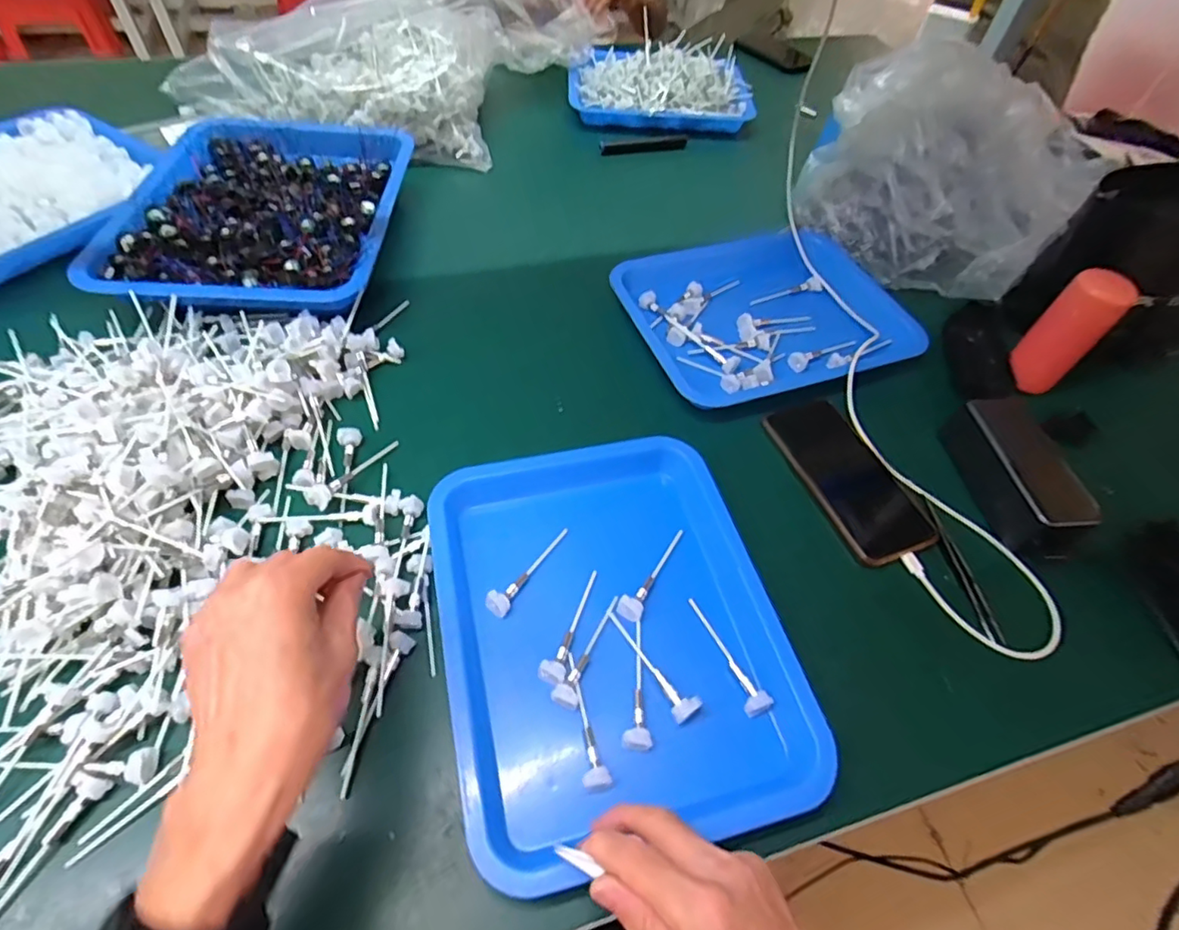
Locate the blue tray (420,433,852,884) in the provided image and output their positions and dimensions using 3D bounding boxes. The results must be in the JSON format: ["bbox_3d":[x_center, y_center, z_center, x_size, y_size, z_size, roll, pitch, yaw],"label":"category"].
[{"bbox_3d":[0.013,0.103,0.410,0.220,0.028,0.280,-9,56,-12],"label":"blue tray"}]

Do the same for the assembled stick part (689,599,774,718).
[{"bbox_3d":[0.097,0.129,0.410,0.018,0.012,0.088,-16,57,-16],"label":"assembled stick part"}]

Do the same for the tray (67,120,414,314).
[{"bbox_3d":[-0.337,-0.268,0.624,0.263,0.046,0.314,3,54,-4],"label":"tray"}]

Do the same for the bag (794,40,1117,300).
[{"bbox_3d":[0.381,-0.324,0.663,0.271,0.169,0.226,30,57,16],"label":"bag"}]

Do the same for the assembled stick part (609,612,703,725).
[{"bbox_3d":[0.044,0.132,0.400,0.018,0.012,0.085,-24,60,-21],"label":"assembled stick part"}]

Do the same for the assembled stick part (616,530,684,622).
[{"bbox_3d":[0.050,0.078,0.443,0.019,0.010,0.089,30,57,16],"label":"assembled stick part"}]

